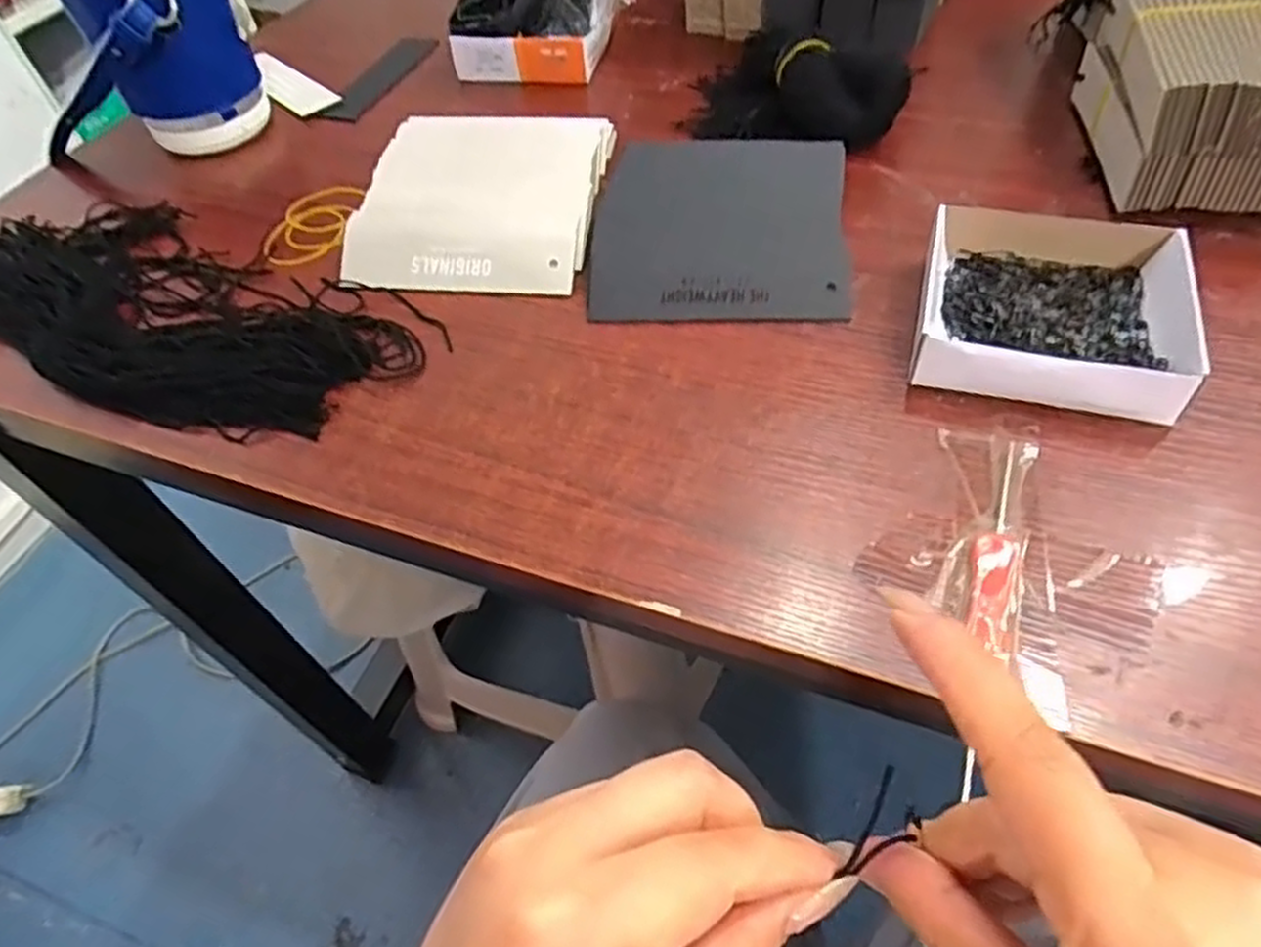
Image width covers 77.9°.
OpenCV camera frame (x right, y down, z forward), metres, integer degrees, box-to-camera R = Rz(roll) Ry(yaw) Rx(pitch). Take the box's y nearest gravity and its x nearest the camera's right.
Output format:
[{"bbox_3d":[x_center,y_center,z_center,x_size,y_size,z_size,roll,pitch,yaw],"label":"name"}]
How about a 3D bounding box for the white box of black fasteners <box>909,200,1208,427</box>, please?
[{"bbox_3d":[0.188,-0.080,0.348,0.107,0.027,0.119,12,53,15],"label":"white box of black fasteners"}]

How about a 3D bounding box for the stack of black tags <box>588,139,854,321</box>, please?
[{"bbox_3d":[0.045,-0.126,0.399,0.124,0.031,0.111,2,51,7],"label":"stack of black tags"}]

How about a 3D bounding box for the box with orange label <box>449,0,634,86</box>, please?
[{"bbox_3d":[-0.058,-0.330,0.563,0.116,0.059,0.116,6,52,11],"label":"box with orange label"}]

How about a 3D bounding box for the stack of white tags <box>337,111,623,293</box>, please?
[{"bbox_3d":[-0.083,-0.153,0.434,0.127,0.027,0.129,3,51,9],"label":"stack of white tags"}]

